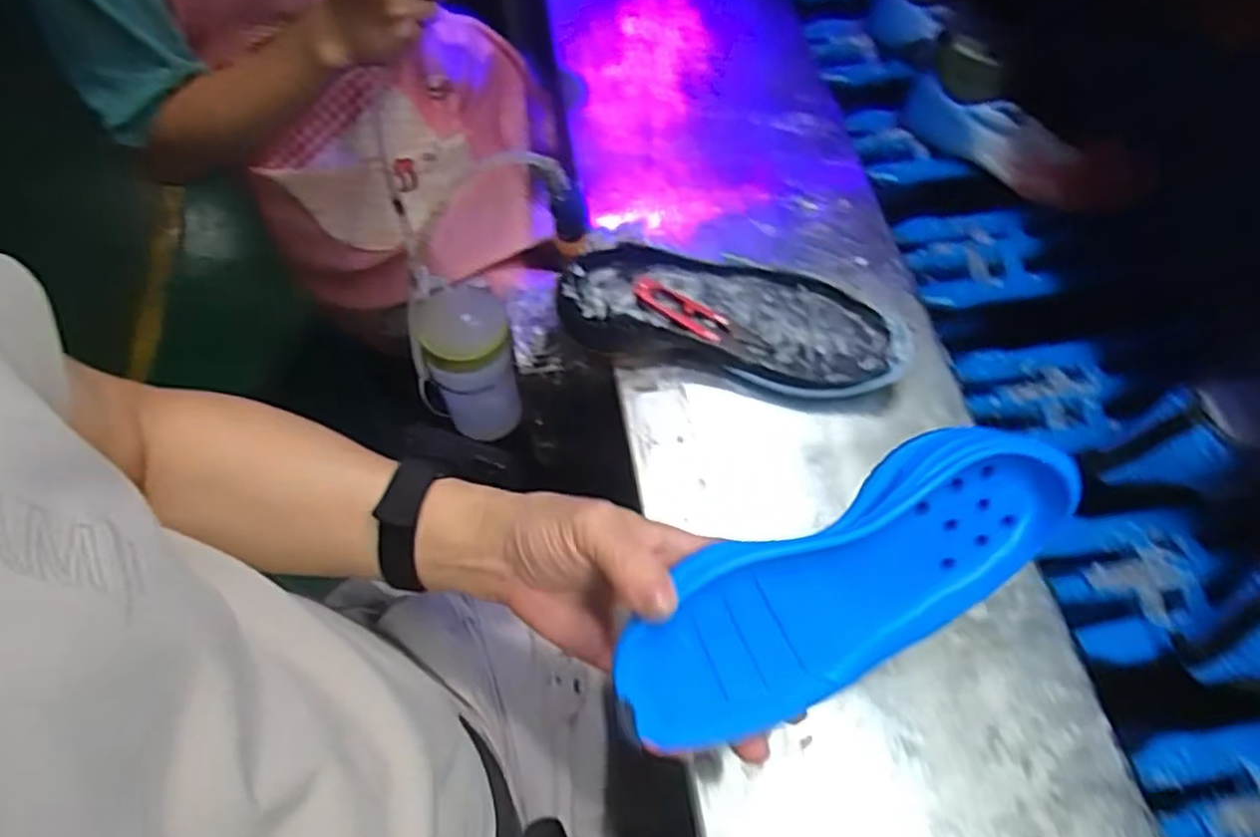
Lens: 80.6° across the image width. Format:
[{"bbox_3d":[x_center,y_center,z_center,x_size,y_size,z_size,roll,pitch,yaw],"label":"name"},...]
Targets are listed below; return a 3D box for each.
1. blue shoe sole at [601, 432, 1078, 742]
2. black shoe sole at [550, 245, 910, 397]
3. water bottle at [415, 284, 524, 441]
[{"bbox_3d":[0.100,0.080,0.358,0.228,0.046,0.088,-27,105,-8],"label":"blue shoe sole"},{"bbox_3d":[0.072,-0.073,0.521,0.229,0.053,0.088,11,62,8],"label":"black shoe sole"},{"bbox_3d":[-0.136,-0.047,0.652,0.070,0.132,0.071,-1,61,2],"label":"water bottle"}]

